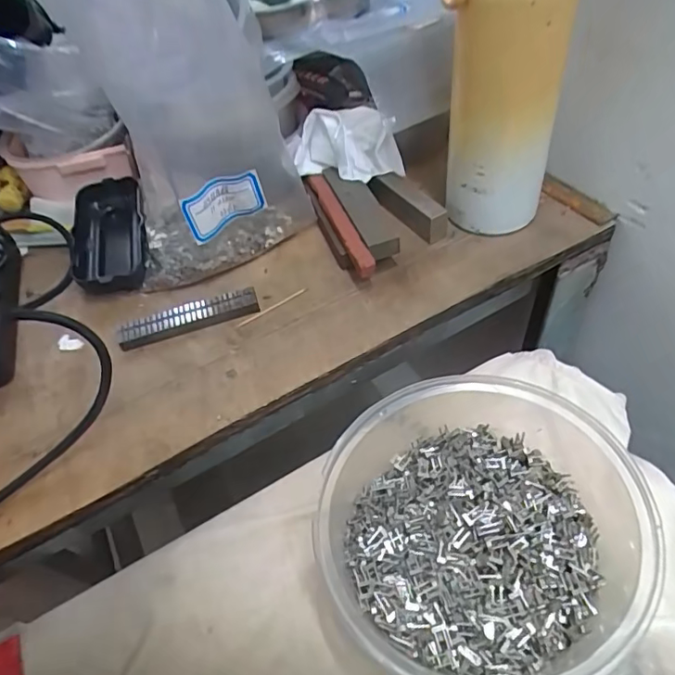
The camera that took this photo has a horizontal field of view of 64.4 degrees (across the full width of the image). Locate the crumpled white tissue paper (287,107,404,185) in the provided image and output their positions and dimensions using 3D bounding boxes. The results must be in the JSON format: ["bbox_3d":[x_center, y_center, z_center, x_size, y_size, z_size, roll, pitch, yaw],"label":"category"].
[{"bbox_3d":[0.007,-0.154,0.434,0.082,0.047,0.052,16,53,20],"label":"crumpled white tissue paper"}]

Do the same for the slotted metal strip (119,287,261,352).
[{"bbox_3d":[-0.104,-0.014,0.378,0.096,0.012,0.018,-18,49,-8],"label":"slotted metal strip"}]

